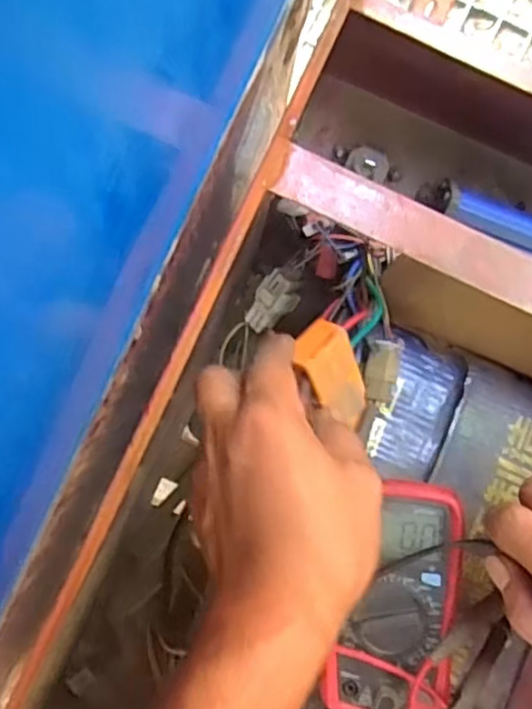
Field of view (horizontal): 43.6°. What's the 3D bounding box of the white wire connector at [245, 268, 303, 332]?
[{"bbox_3d":[0.006,-0.037,0.489,0.031,0.016,0.049,22,121,-21],"label":"white wire connector"}]

